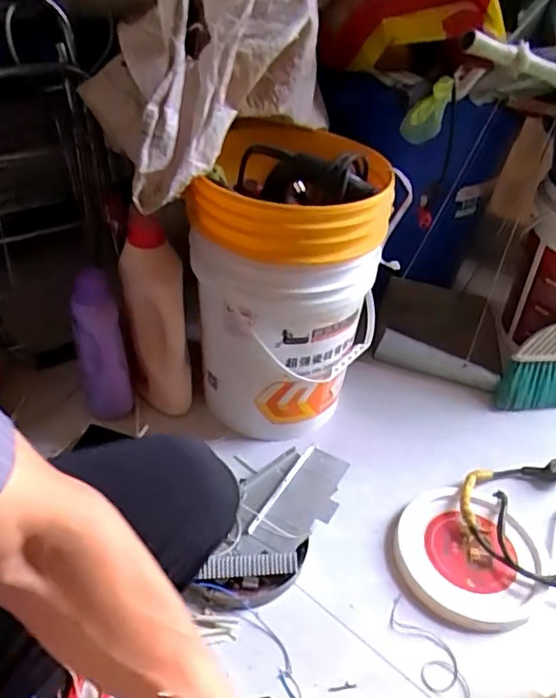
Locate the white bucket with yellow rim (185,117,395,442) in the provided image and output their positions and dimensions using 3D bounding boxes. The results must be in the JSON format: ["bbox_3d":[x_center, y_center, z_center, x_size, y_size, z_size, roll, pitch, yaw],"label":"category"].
[{"bbox_3d":[0.015,-0.095,1.000,0.282,0.469,0.276,10,39,6],"label":"white bucket with yellow rim"}]

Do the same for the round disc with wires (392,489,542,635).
[{"bbox_3d":[0.285,0.307,0.895,0.204,0.035,0.225,20,41,17],"label":"round disc with wires"}]

